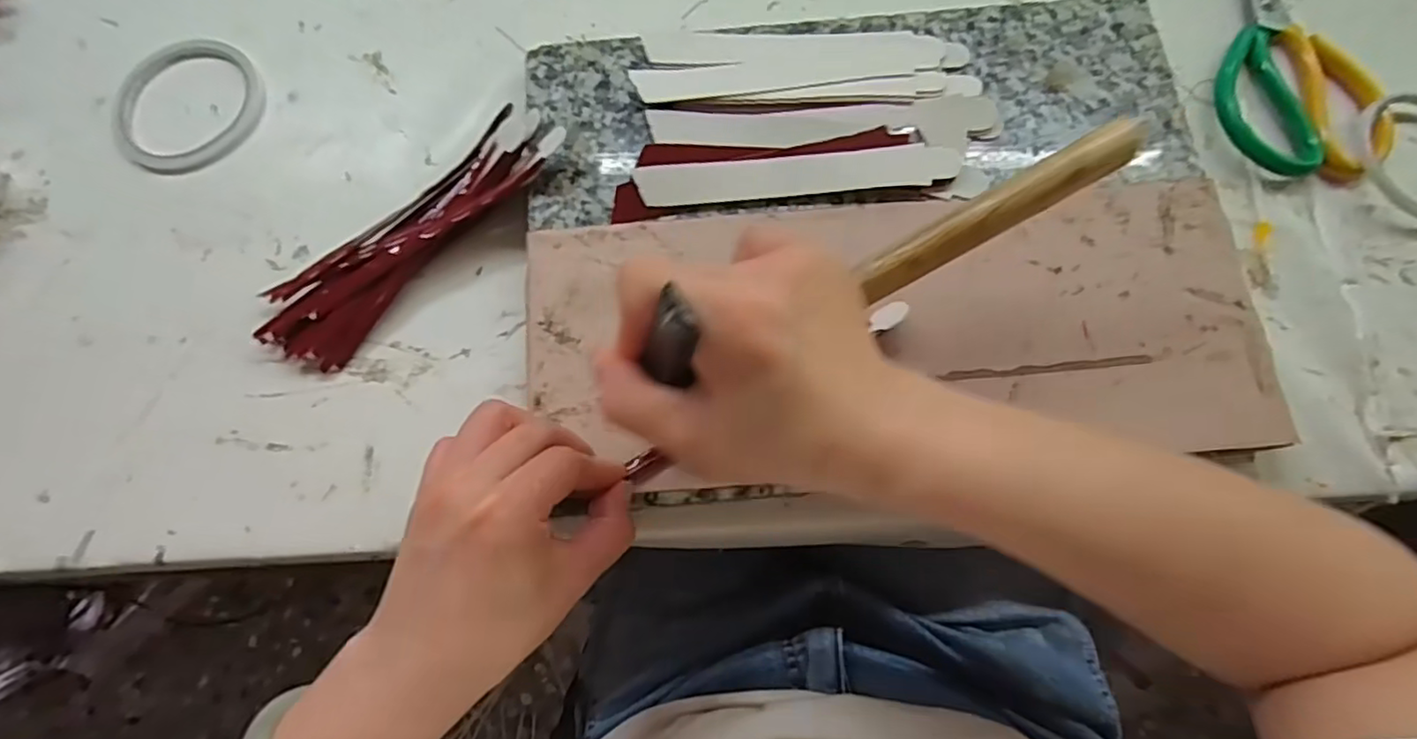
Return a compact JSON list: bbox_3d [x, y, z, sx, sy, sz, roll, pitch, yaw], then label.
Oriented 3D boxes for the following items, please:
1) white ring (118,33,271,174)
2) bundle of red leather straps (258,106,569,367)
[{"bbox_3d":[-0.329,-0.171,0.396,0.090,0.004,0.096,0,76,0],"label":"white ring"},{"bbox_3d":[-0.165,-0.075,0.356,0.196,0.033,0.061,-43,80,-9],"label":"bundle of red leather straps"}]

